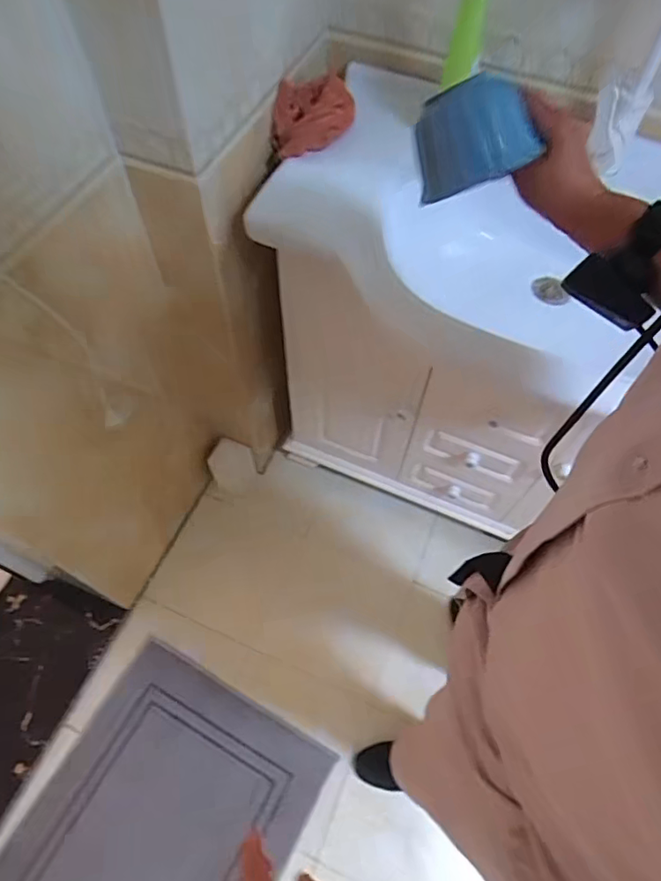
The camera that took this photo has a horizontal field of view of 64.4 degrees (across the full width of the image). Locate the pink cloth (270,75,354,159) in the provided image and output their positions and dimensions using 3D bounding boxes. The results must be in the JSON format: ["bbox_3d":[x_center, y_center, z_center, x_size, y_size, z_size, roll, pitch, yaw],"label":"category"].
[{"bbox_3d":[-0.026,-0.526,0.834,0.053,0.099,0.178,30,63,16],"label":"pink cloth"}]

